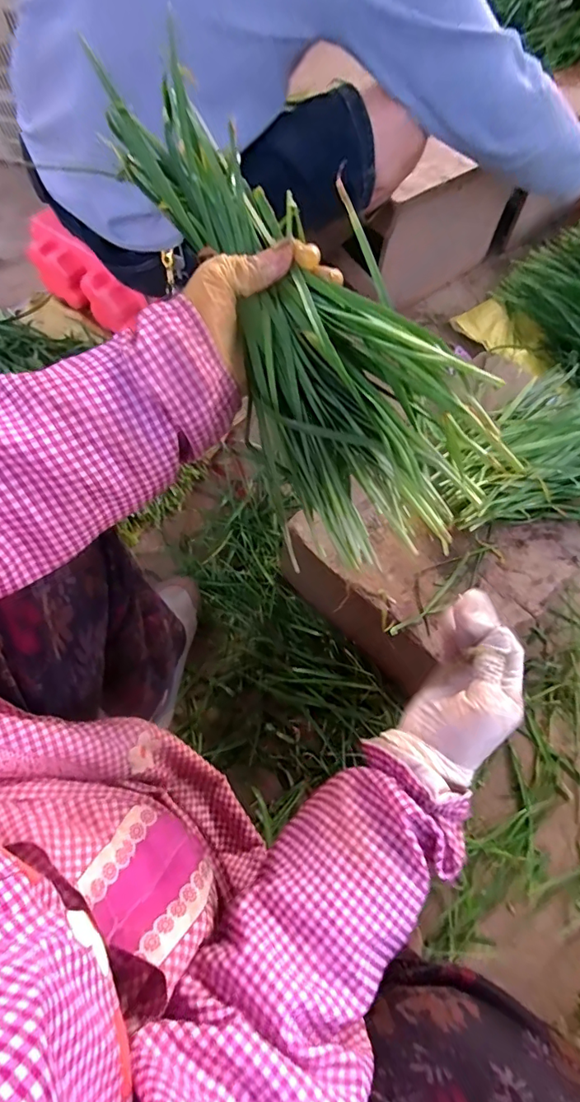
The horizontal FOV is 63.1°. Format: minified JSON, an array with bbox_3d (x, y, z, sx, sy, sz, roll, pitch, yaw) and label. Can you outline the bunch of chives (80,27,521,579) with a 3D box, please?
[{"bbox_3d":[-0.001,-0.145,0.315,0.094,0.122,0.319,-34,89,-15],"label":"bunch of chives"}]

